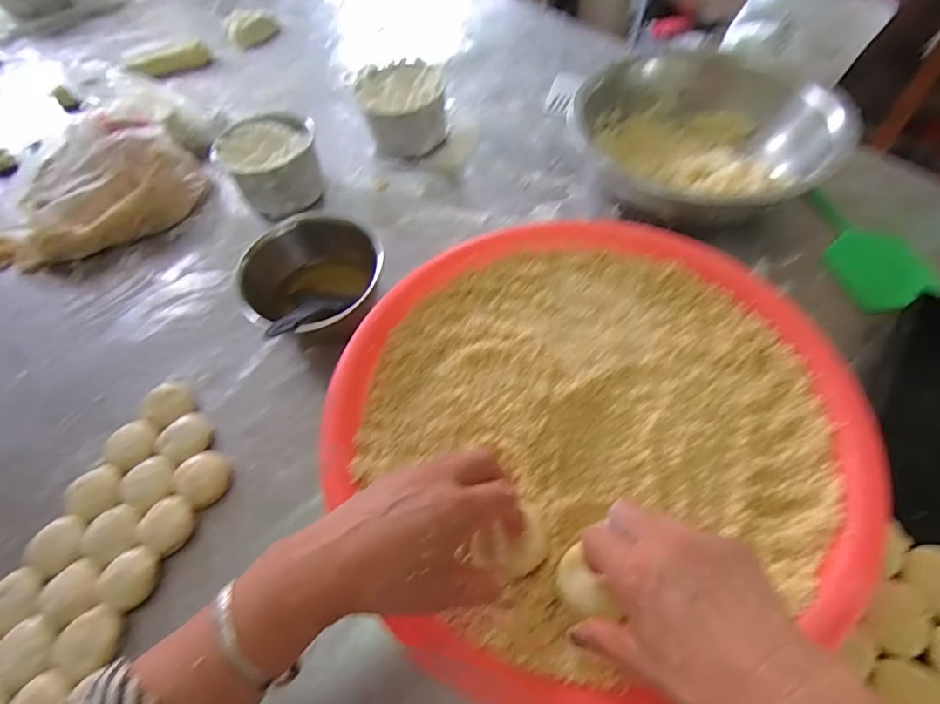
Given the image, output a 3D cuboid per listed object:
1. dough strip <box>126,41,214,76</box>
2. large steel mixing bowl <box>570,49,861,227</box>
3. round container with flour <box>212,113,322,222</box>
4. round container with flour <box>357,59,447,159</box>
[{"bbox_3d":[-0.553,-0.545,0.898,0.022,0.036,0.195,15,42,10],"label":"dough strip"},{"bbox_3d":[0.320,-0.294,0.690,0.291,0.145,0.293,-2,59,4],"label":"large steel mixing bowl"},{"bbox_3d":[-0.298,-0.287,0.740,0.135,0.094,0.149,-17,59,-5],"label":"round container with flour"},{"bbox_3d":[-0.107,-0.400,0.803,0.129,0.082,0.139,-2,59,4],"label":"round container with flour"}]

